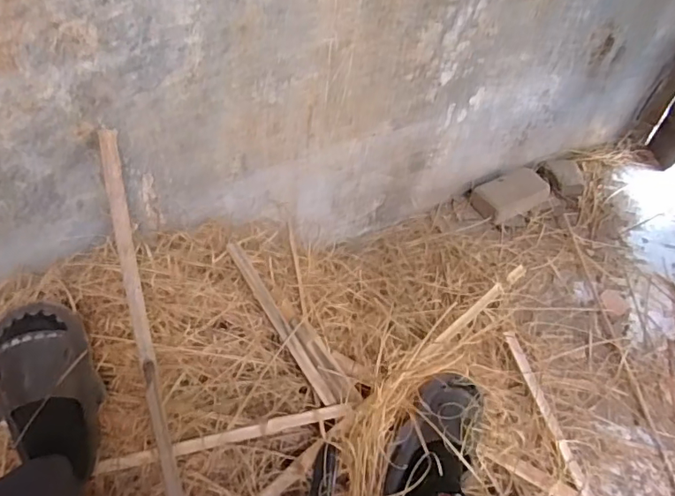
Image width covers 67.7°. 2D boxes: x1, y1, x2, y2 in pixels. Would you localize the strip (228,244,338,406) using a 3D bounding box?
[{"bbox_3d":[-0.103,0.136,0.916,0.029,0.018,0.338,-30,82,-27],"label":"strip"}]

